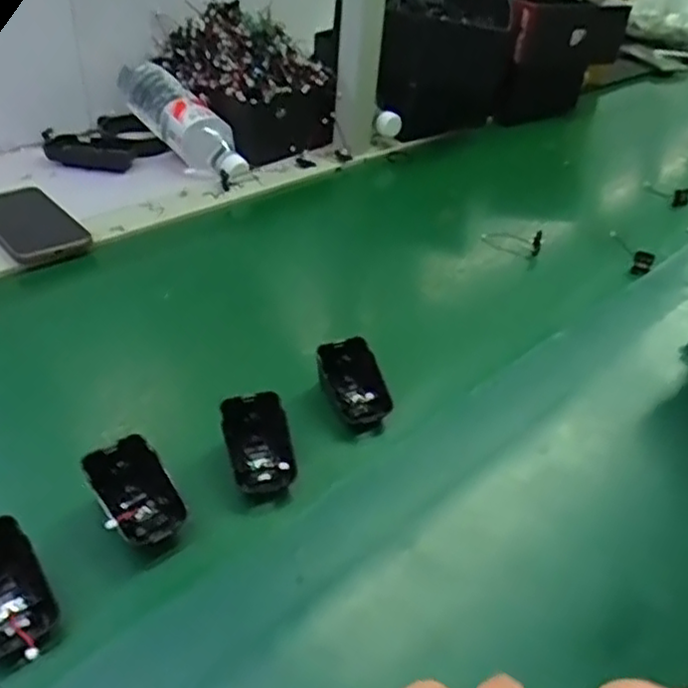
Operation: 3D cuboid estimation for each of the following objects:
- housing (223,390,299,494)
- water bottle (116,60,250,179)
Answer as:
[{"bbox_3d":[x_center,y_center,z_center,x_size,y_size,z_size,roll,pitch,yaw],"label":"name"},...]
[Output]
[{"bbox_3d":[-0.060,0.070,0.474,0.049,0.043,0.065,-10,41,-20],"label":"housing"},{"bbox_3d":[-0.201,-0.281,0.866,0.216,0.063,0.062,43,48,15],"label":"water bottle"}]

